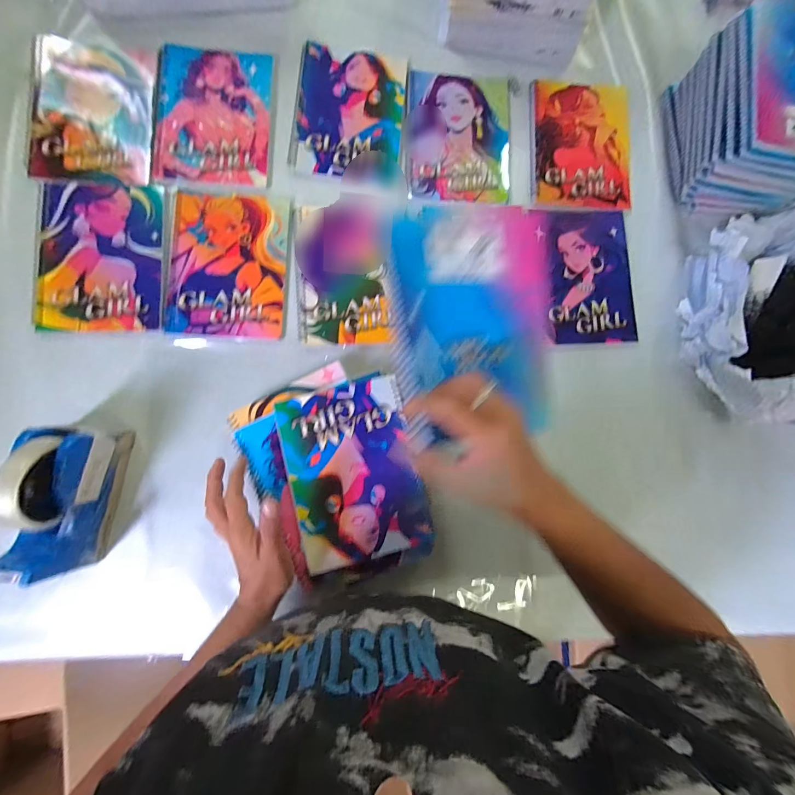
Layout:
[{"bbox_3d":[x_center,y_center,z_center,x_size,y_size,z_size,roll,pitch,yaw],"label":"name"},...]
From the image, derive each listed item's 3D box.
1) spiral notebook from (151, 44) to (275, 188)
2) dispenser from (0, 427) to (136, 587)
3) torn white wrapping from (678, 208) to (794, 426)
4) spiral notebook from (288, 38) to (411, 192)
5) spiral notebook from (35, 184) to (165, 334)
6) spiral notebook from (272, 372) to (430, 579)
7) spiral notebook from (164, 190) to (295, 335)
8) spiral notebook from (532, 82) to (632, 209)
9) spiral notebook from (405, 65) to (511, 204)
[{"bbox_3d":[-0.252,-0.387,0.478,0.153,0.006,0.198,1,85,-4],"label":"spiral notebook"},{"bbox_3d":[-0.362,0.111,0.370,0.055,0.112,0.153,10,84,-3],"label":"dispenser"},{"bbox_3d":[0.512,-0.097,0.459,0.252,0.101,0.264,0,85,-4],"label":"torn white wrapping"},{"bbox_3d":[-0.067,-0.400,0.494,0.149,0.007,0.195,5,84,-4],"label":"spiral notebook"},{"bbox_3d":[-0.376,-0.179,0.447,0.145,0.008,0.190,-1,85,-4],"label":"spiral notebook"},{"bbox_3d":[-0.049,0.086,0.401,0.144,0.005,0.196,-13,86,-5],"label":"spiral notebook"},{"bbox_3d":[-0.221,-0.177,0.459,0.148,0.005,0.192,3,84,-4],"label":"spiral notebook"},{"bbox_3d":[0.274,-0.378,0.517,0.152,0.006,0.210,2,85,-4],"label":"spiral notebook"},{"bbox_3d":[0.088,-0.377,0.504,0.151,0.006,0.200,2,85,-4],"label":"spiral notebook"}]

